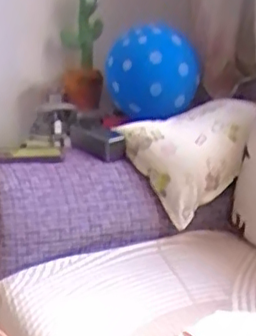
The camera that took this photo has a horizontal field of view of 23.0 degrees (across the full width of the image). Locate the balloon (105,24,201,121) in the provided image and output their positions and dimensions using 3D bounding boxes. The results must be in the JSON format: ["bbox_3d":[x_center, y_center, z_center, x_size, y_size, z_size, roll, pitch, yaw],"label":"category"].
[{"bbox_3d":[0.059,-0.219,1.482,0.210,0.217,0.220,4,15,6],"label":"balloon"}]

